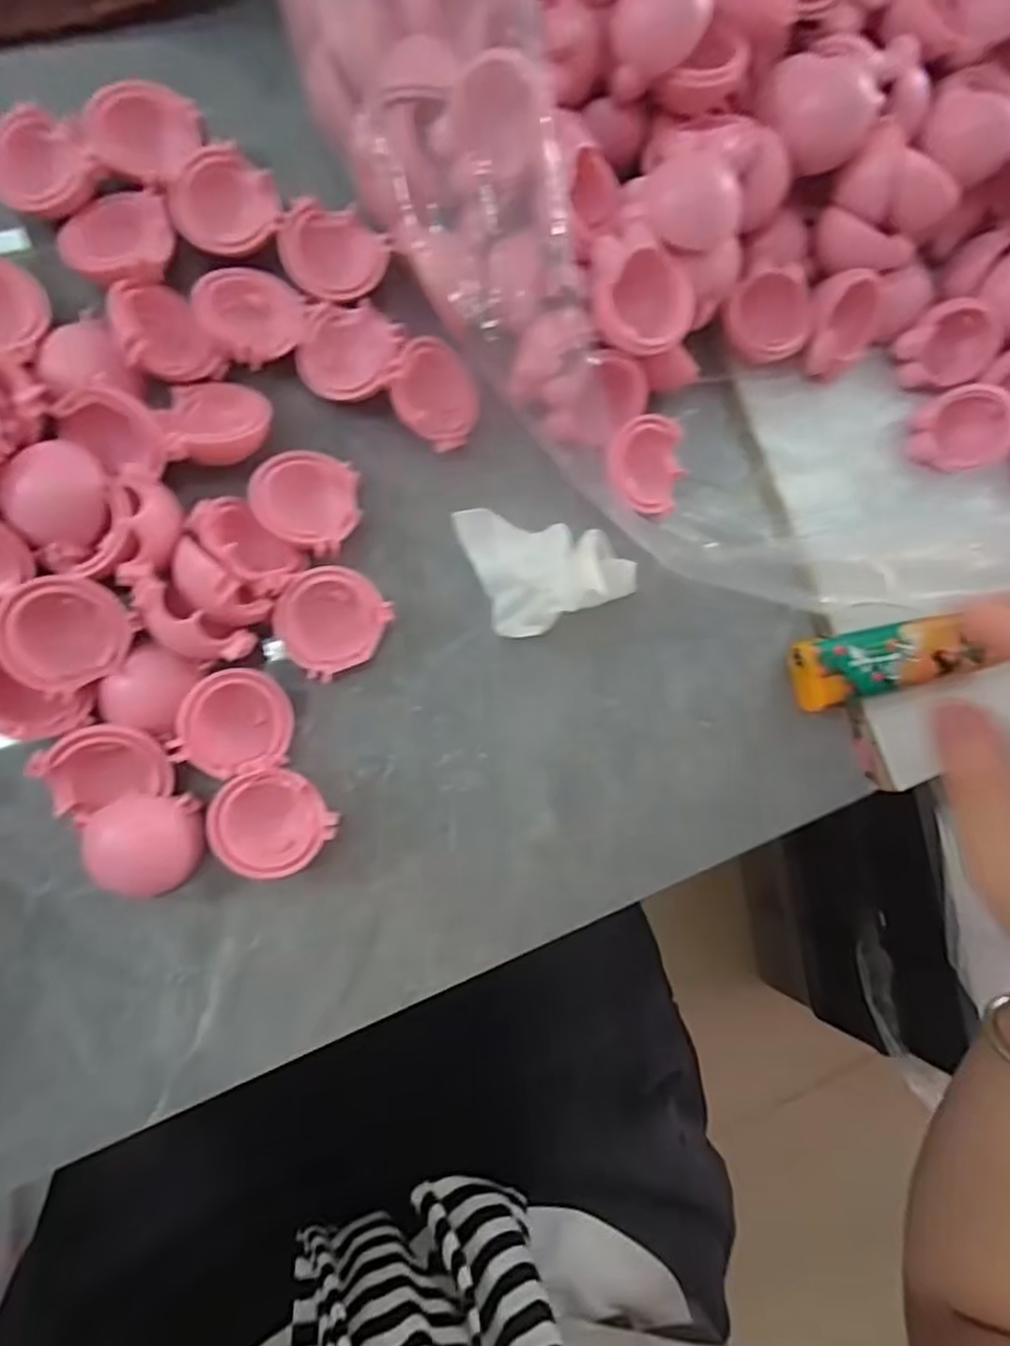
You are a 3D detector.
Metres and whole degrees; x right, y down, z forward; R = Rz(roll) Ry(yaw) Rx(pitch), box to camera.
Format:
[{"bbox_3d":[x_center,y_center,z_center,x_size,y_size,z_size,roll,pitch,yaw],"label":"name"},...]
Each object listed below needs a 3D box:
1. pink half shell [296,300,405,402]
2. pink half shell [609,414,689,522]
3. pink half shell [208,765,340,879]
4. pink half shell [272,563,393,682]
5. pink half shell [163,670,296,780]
[{"bbox_3d":[-0.047,-0.096,0.210,0.030,0.019,0.027,-8,85,-14],"label":"pink half shell"},{"bbox_3d":[0.045,-0.067,0.226,0.030,0.011,0.030,-8,105,-31],"label":"pink half shell"},{"bbox_3d":[-0.065,0.041,0.195,0.029,0.015,0.029,0,89,-9],"label":"pink half shell"},{"bbox_3d":[-0.051,-0.015,0.203,0.030,0.016,0.030,-2,97,-19],"label":"pink half shell"},{"bbox_3d":[-0.074,0.014,0.190,0.028,0.015,0.028,2,83,-18],"label":"pink half shell"}]

